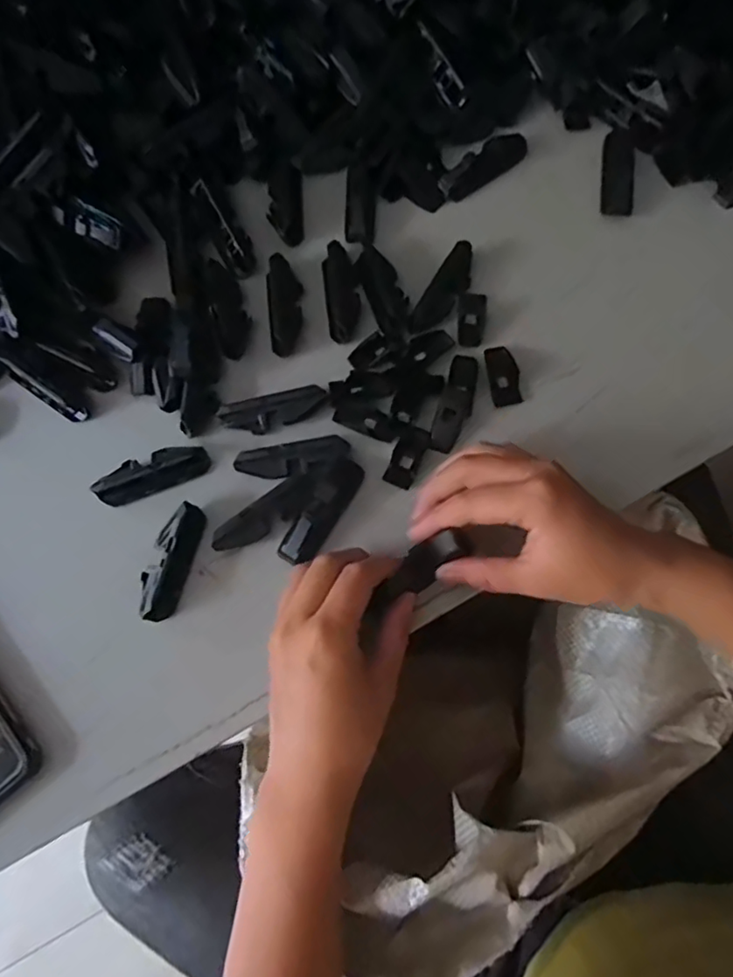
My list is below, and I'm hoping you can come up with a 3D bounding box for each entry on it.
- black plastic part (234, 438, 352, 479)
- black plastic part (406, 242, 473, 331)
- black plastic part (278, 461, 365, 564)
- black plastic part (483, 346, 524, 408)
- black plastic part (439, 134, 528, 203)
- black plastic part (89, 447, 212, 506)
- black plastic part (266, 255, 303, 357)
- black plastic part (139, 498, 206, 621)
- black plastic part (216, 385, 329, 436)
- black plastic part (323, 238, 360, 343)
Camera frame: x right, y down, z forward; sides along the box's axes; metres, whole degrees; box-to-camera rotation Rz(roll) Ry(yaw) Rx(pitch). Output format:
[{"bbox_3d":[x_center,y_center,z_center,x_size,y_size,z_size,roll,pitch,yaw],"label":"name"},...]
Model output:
[{"bbox_3d":[-0.046,-0.019,0.373,0.071,0.015,0.021,-9,74,1],"label":"black plastic part"},{"bbox_3d":[0.053,-0.136,0.400,0.023,0.010,0.070,32,78,12],"label":"black plastic part"},{"bbox_3d":[-0.026,0.014,0.363,0.022,0.019,0.073,30,78,11],"label":"black plastic part"},{"bbox_3d":[0.090,-0.074,0.385,0.020,0.004,0.041,-11,74,1],"label":"black plastic part"},{"bbox_3d":[0.088,-0.237,0.425,0.072,0.013,0.020,-35,75,-6],"label":"black plastic part"},{"bbox_3d":[-0.138,-0.010,0.375,0.072,0.016,0.024,-19,74,-2],"label":"black plastic part"},{"bbox_3d":[-0.057,-0.128,0.405,0.023,0.008,0.070,-7,74,2],"label":"black plastic part"},{"bbox_3d":[-0.120,0.044,0.360,0.023,0.023,0.071,16,76,8],"label":"black plastic part"},{"bbox_3d":[-0.059,-0.050,0.382,0.069,0.018,0.020,-14,74,0],"label":"black plastic part"},{"bbox_3d":[-0.017,-0.137,0.405,0.022,0.008,0.070,-8,74,1],"label":"black plastic part"}]

